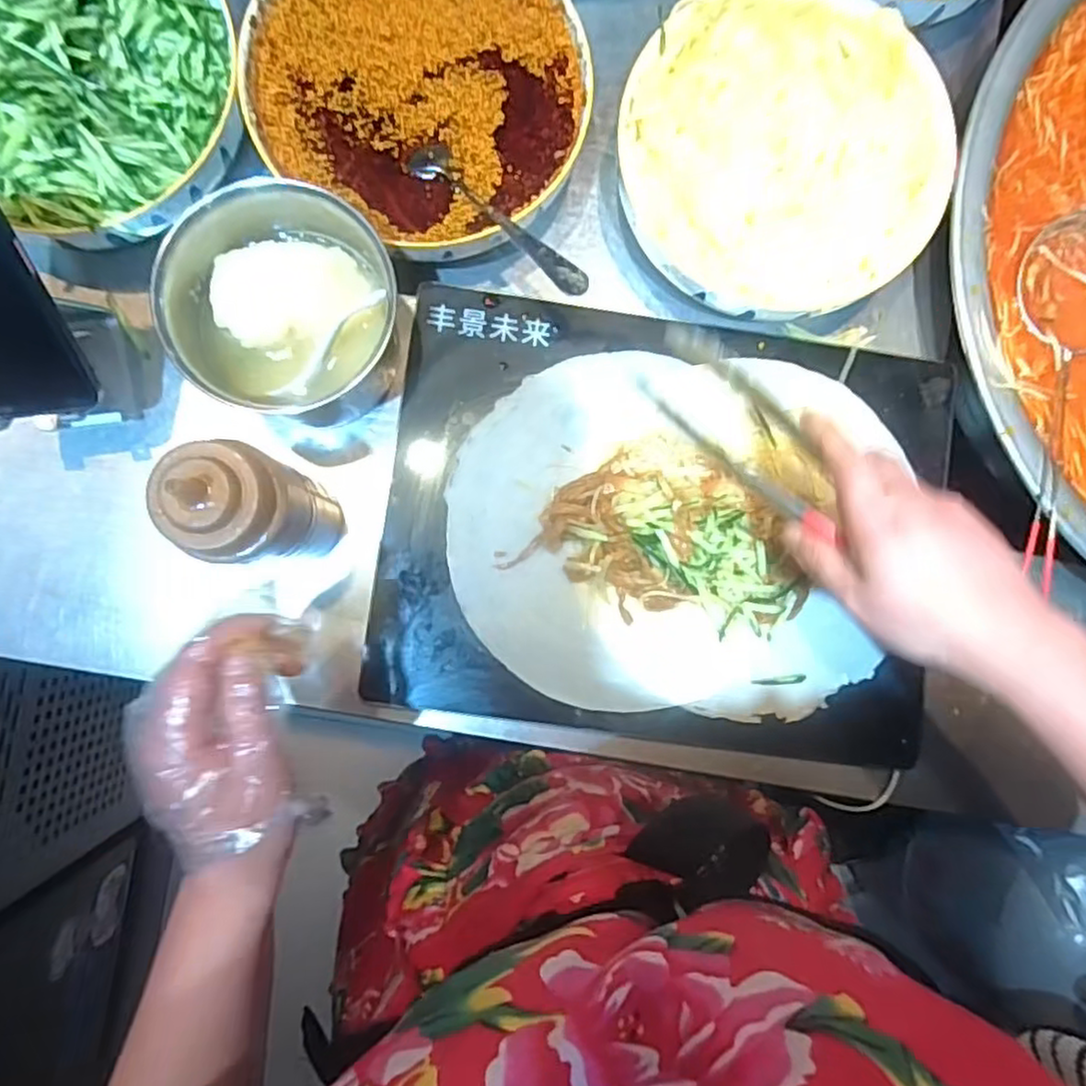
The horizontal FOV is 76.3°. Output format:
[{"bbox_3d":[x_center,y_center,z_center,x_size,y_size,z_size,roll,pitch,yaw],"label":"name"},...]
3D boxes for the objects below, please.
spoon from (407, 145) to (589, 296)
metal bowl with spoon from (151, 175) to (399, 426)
[{"bbox_3d":[-0.028,-0.211,0.455,0.027,0.015,0.156,-45,75,-2],"label":"spoon"},{"bbox_3d":[-0.164,-0.151,0.452,0.138,0.073,0.132,0,88,-2],"label":"metal bowl with spoon"}]

